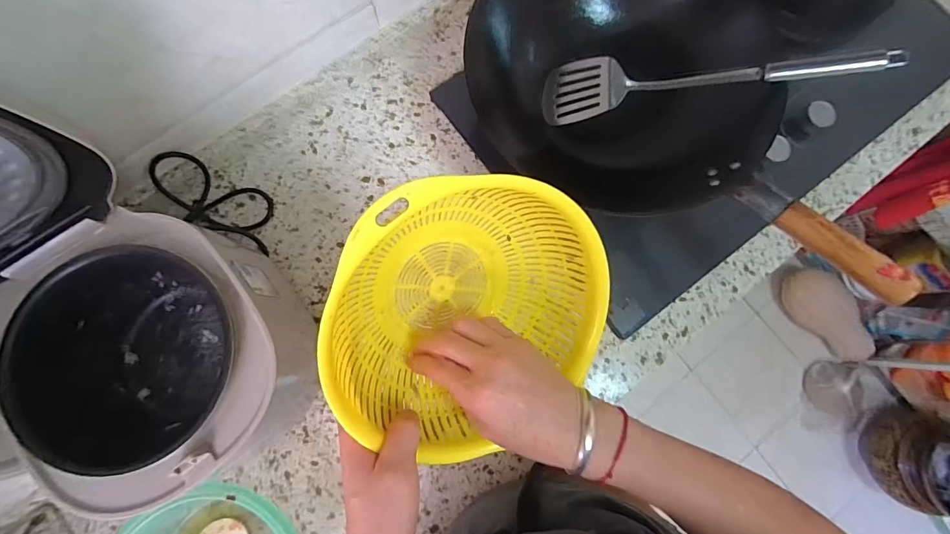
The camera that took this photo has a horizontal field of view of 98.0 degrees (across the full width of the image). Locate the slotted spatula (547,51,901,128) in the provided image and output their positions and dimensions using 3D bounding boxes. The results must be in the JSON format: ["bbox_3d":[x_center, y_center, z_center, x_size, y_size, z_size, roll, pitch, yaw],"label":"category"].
[{"bbox_3d":[0.263,-0.215,0.473,0.367,0.033,0.075,1,85,16],"label":"slotted spatula"}]

